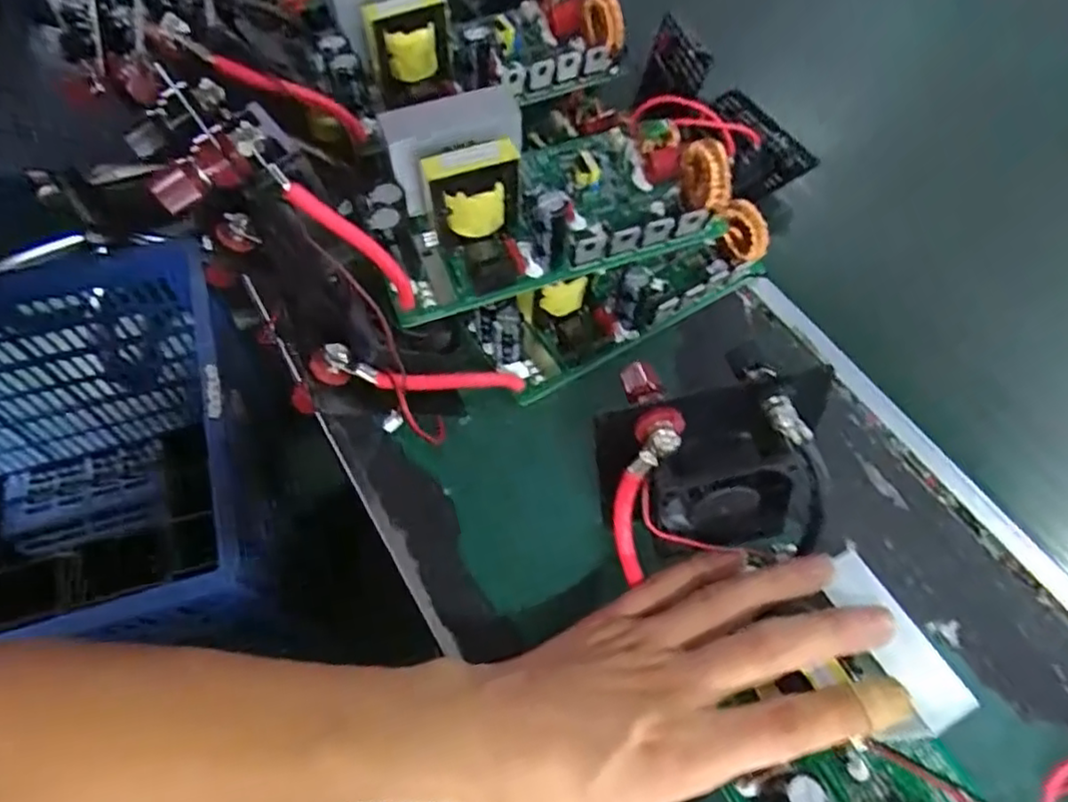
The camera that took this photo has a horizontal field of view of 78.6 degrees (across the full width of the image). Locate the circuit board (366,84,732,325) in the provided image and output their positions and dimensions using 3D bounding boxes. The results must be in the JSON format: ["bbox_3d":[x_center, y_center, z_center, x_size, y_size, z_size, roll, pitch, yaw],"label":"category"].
[{"bbox_3d":[0.007,-0.111,0.345,0.173,0.062,0.096,-10,61,-9],"label":"circuit board"}]

